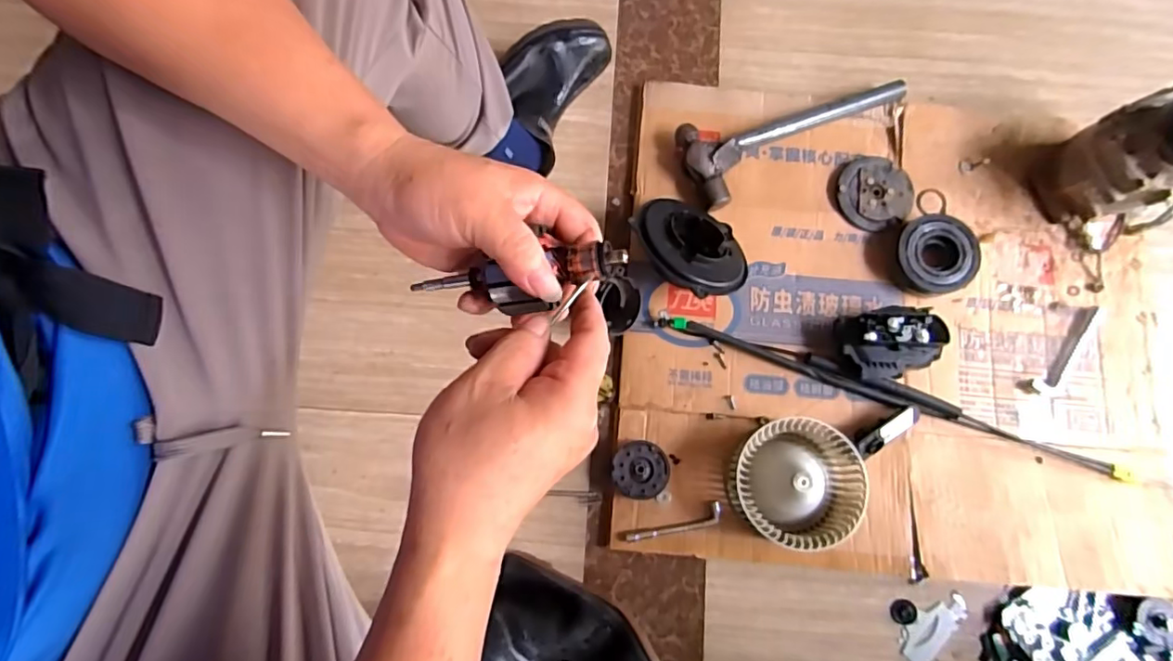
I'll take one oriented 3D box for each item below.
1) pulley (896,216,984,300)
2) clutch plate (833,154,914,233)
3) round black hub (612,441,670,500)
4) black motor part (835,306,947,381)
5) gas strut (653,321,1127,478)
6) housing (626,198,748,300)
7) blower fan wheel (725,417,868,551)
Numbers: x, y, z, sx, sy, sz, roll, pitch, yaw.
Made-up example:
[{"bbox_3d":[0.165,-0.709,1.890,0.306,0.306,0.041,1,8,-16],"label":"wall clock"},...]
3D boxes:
[{"bbox_3d":[0.460,-0.098,0.752,0.104,0.041,0.101,0,79,-1],"label":"pulley"},{"bbox_3d":[0.393,-0.188,0.777,0.098,0.011,0.100,0,79,-1],"label":"clutch plate"},{"bbox_3d":[0.067,0.173,0.707,0.070,0.019,0.068,3,79,0],"label":"round black hub"},{"bbox_3d":[0.376,0.014,0.710,0.112,0.061,0.085,-16,80,-4],"label":"black motor part"},{"bbox_3d":[0.383,0.078,0.719,0.605,0.022,0.023,19,79,3],"label":"gas strut"},{"bbox_3d":[0.134,-0.104,0.719,0.144,0.043,0.149,-21,66,-35],"label":"housing"},{"bbox_3d":[0.244,0.177,0.671,0.139,0.076,0.137,3,79,0],"label":"blower fan wheel"}]

